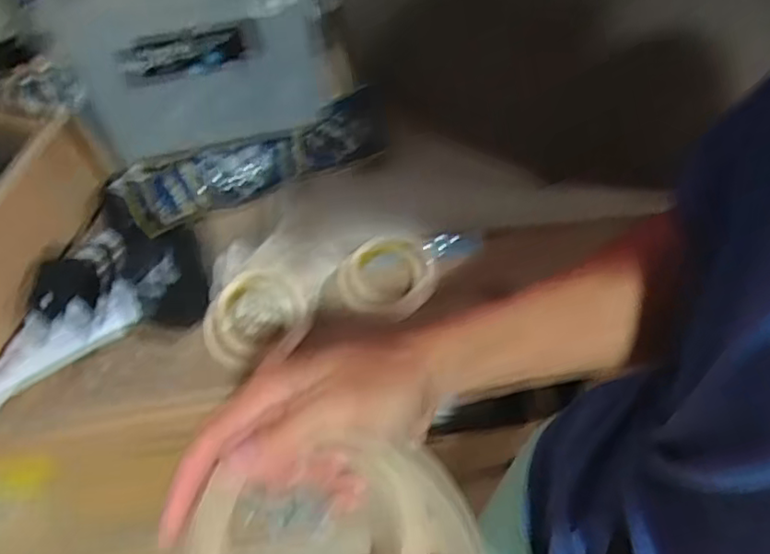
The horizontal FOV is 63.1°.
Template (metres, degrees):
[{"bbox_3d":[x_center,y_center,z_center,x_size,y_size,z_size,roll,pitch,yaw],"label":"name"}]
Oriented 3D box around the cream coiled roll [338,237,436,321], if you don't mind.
[{"bbox_3d":[0.004,-0.005,0.718,0.103,0.019,0.110,-2,55,3],"label":"cream coiled roll"}]

